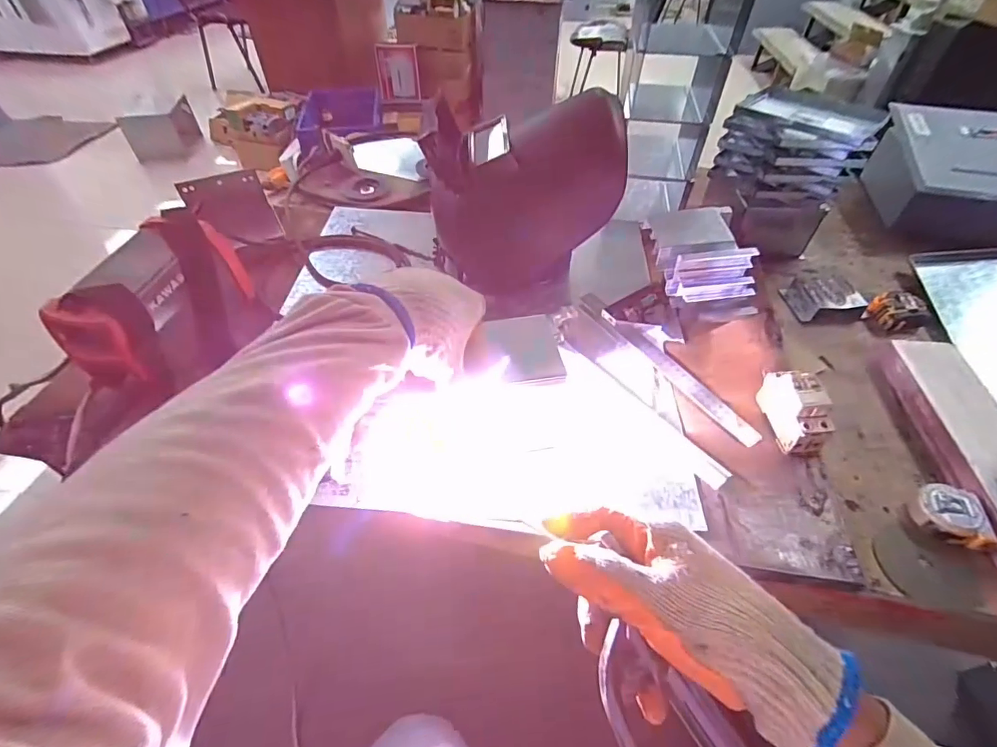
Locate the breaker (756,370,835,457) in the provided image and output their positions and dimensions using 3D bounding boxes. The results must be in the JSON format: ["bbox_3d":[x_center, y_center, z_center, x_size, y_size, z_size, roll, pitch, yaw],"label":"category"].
[{"bbox_3d":[0.330,0.043,0.507,0.034,0.079,0.085,1,48,0],"label":"breaker"}]

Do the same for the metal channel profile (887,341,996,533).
[{"bbox_3d":[0.531,0.092,0.496,0.092,0.041,0.327,7,49,6],"label":"metal channel profile"}]

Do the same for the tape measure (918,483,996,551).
[{"bbox_3d":[0.454,0.142,0.455,0.052,0.032,0.056,0,48,0],"label":"tape measure"}]

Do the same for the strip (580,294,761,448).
[{"bbox_3d":[0.212,-0.016,0.598,0.033,0.008,0.293,-33,58,-14],"label":"strip"}]

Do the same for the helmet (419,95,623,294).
[{"bbox_3d":[0.033,-0.234,0.613,0.234,0.205,0.181,-19,51,-16],"label":"helmet"}]

